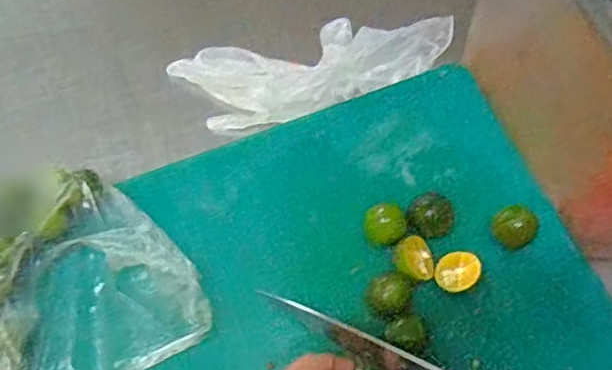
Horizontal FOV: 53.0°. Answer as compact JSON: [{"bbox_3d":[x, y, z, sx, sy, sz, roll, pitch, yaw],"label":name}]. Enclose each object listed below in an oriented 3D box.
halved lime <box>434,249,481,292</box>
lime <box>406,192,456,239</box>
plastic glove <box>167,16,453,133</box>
[{"bbox_3d":[0.093,0.053,0.378,0.028,0.011,0.025,-22,67,-8],"label":"halved lime"},{"bbox_3d":[0.078,0.020,0.386,0.028,0.021,0.022,13,67,8],"label":"lime"},{"bbox_3d":[0.004,-0.094,0.458,0.209,0.036,0.080,-15,67,-6],"label":"plastic glove"}]

